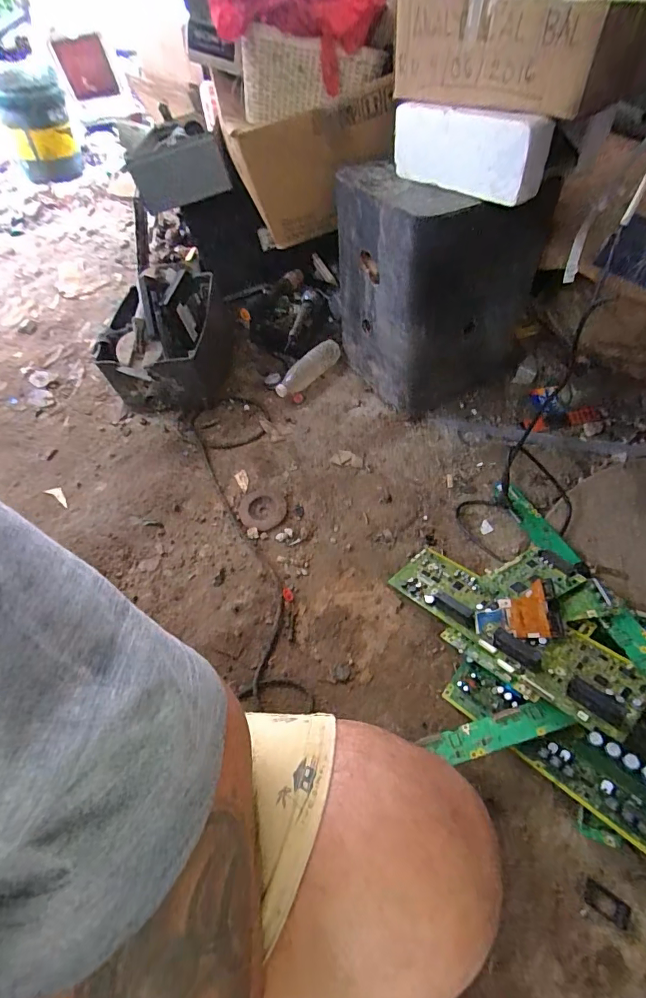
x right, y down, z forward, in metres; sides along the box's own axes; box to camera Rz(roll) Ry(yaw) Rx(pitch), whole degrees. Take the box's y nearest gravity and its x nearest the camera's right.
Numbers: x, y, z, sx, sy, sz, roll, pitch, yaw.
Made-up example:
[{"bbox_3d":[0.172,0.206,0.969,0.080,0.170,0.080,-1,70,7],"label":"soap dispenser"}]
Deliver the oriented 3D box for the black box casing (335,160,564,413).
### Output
[{"bbox_3d":[0.224,-0.442,0.932,0.282,0.406,0.342,-33,59,-18],"label":"black box casing"}]

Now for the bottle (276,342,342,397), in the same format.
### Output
[{"bbox_3d":[-0.037,-0.327,1.079,0.208,0.052,0.050,-37,60,-20],"label":"bottle"}]

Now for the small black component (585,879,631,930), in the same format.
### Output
[{"bbox_3d":[0.342,0.487,0.523,0.048,0.006,0.026,28,61,22],"label":"small black component"}]

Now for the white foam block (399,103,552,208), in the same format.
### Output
[{"bbox_3d":[0.221,-0.571,0.711,0.284,0.098,0.045,37,65,26],"label":"white foam block"}]

